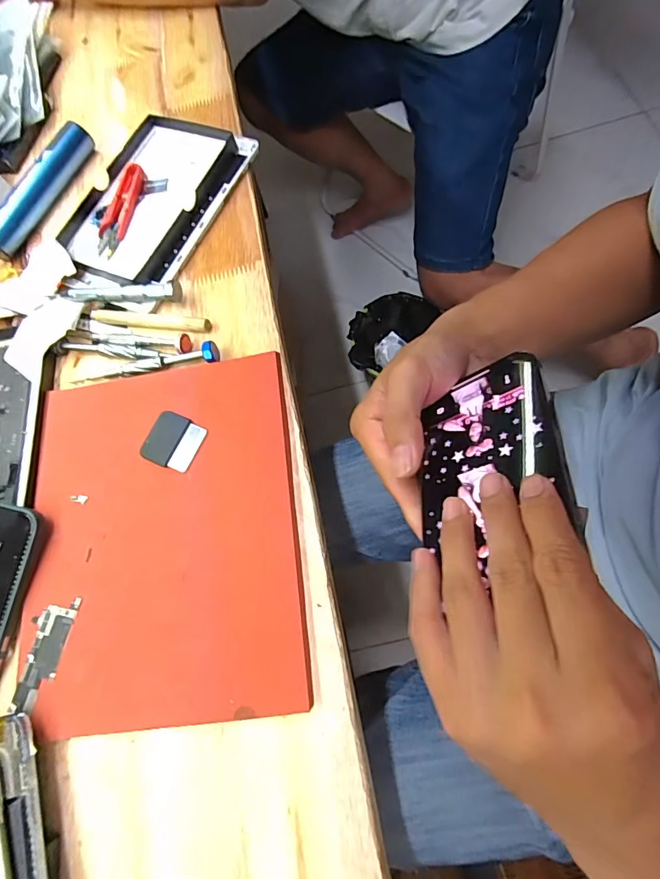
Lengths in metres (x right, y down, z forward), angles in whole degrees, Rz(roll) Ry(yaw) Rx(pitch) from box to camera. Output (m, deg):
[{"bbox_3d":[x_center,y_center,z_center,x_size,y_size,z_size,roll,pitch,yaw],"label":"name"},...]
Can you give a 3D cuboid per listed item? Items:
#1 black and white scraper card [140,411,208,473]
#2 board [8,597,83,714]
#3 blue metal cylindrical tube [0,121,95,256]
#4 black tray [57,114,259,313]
[{"bbox_3d":[-0.117,0.001,0.332,0.042,0.004,0.039,20,75,14],"label":"black and white scraper card"},{"bbox_3d":[-0.191,0.141,0.294,0.026,0.004,0.071,9,73,11],"label":"board"},{"bbox_3d":[-0.284,-0.246,0.430,0.032,0.023,0.150,19,75,14],"label":"blue metal cylindrical tube"},{"bbox_3d":[-0.169,-0.218,0.417,0.125,0.015,0.197,23,78,9],"label":"black tray"}]

